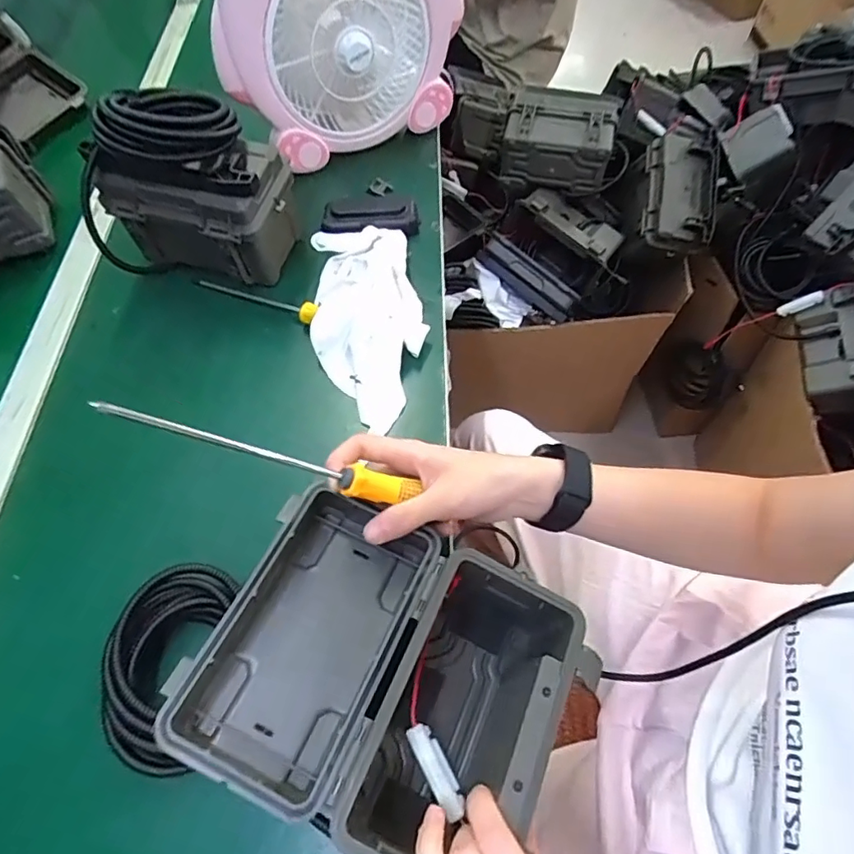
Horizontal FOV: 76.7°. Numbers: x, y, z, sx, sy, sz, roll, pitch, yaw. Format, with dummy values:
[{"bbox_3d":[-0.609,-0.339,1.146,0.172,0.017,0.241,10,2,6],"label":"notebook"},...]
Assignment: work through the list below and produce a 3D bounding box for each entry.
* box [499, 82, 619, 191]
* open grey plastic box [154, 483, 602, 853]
[{"bbox_3d":[0.203,-0.445,0.834,0.163,0.082,0.118,9,62,10],"label":"box"},{"bbox_3d":[-0.019,0.160,0.349,0.206,0.108,0.170,21,64,14],"label":"open grey plastic box"}]

